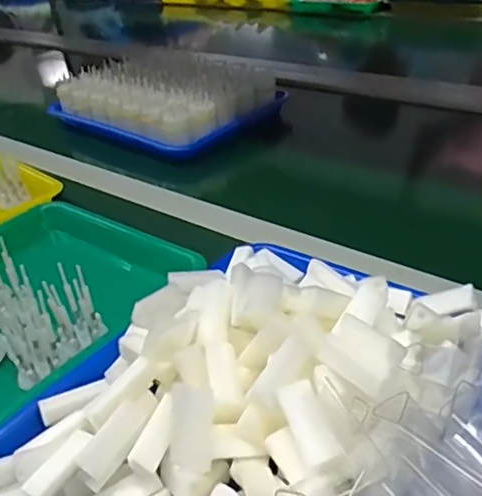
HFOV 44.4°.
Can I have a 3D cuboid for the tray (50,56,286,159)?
[{"bbox_3d":[-0.114,-0.230,0.894,0.295,0.068,0.205,19,41,34],"label":"tray"}]

